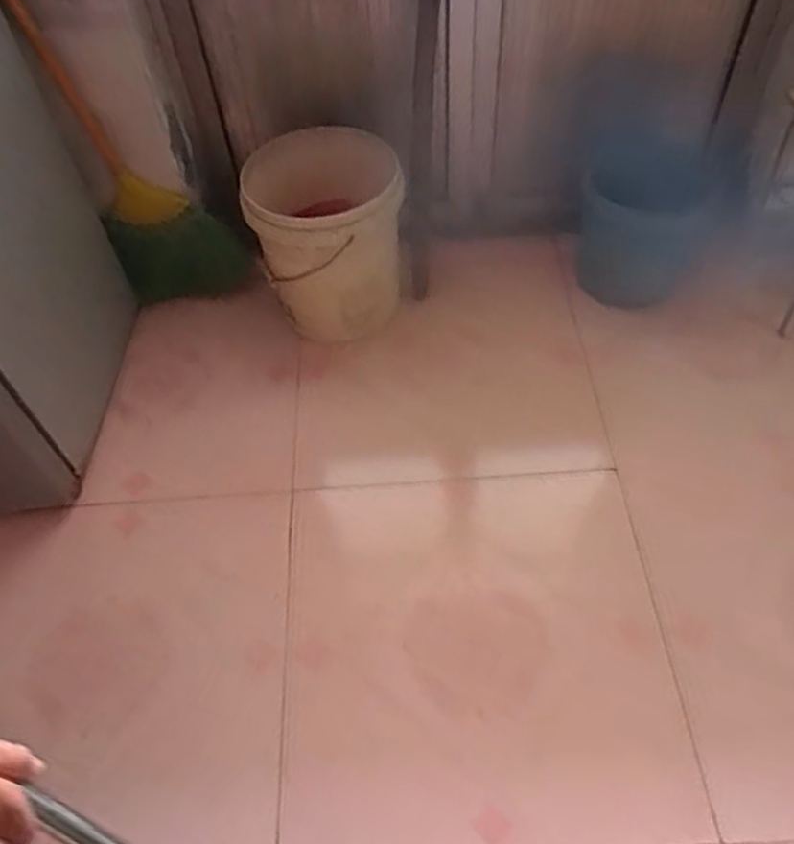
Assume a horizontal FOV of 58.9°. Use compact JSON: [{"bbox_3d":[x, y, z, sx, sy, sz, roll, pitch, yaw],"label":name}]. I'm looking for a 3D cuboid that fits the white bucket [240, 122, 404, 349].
[{"bbox_3d":[-0.142,-0.381,1.467,0.307,0.336,0.343,-11,54,-4],"label":"white bucket"}]

